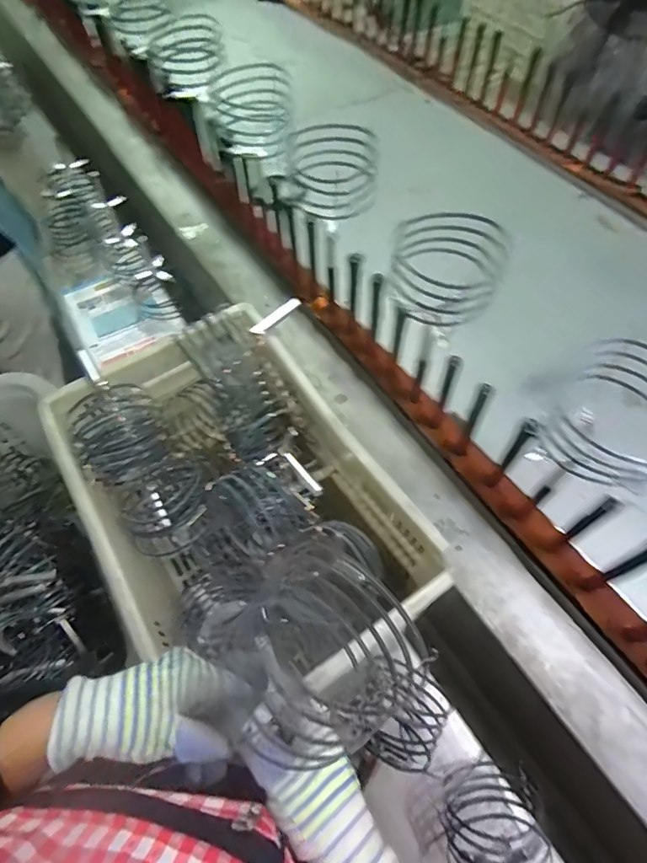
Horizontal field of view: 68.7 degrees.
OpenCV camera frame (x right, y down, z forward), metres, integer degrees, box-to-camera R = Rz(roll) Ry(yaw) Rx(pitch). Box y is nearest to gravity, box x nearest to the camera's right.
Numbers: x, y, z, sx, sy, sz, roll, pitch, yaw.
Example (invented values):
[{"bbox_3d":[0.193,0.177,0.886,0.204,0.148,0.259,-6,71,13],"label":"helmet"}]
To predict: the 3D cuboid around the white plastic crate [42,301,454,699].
[{"bbox_3d":[-0.110,0.082,0.592,0.300,0.138,0.475,-34,63,-18],"label":"white plastic crate"}]

